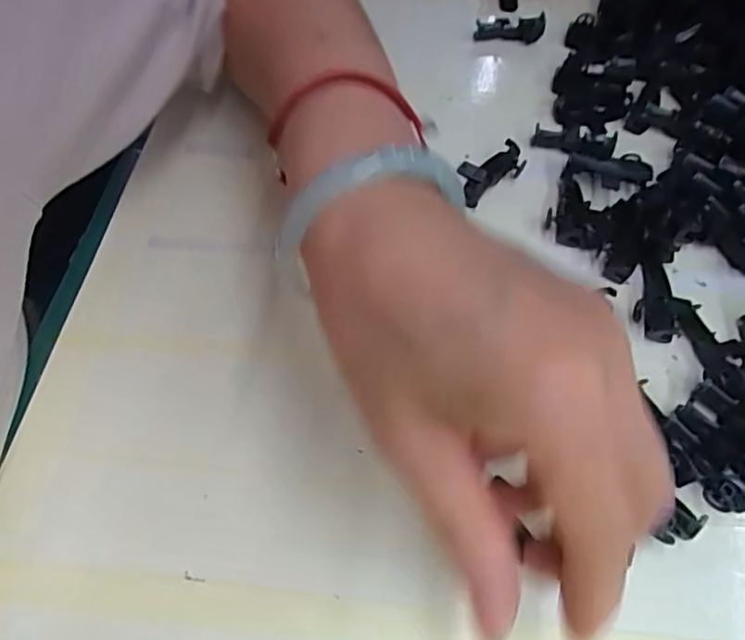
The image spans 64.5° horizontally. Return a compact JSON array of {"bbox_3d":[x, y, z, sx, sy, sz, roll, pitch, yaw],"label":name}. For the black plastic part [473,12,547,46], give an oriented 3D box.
[{"bbox_3d":[0.082,-0.173,0.352,0.041,0.013,0.008,1,60,0],"label":"black plastic part"}]

